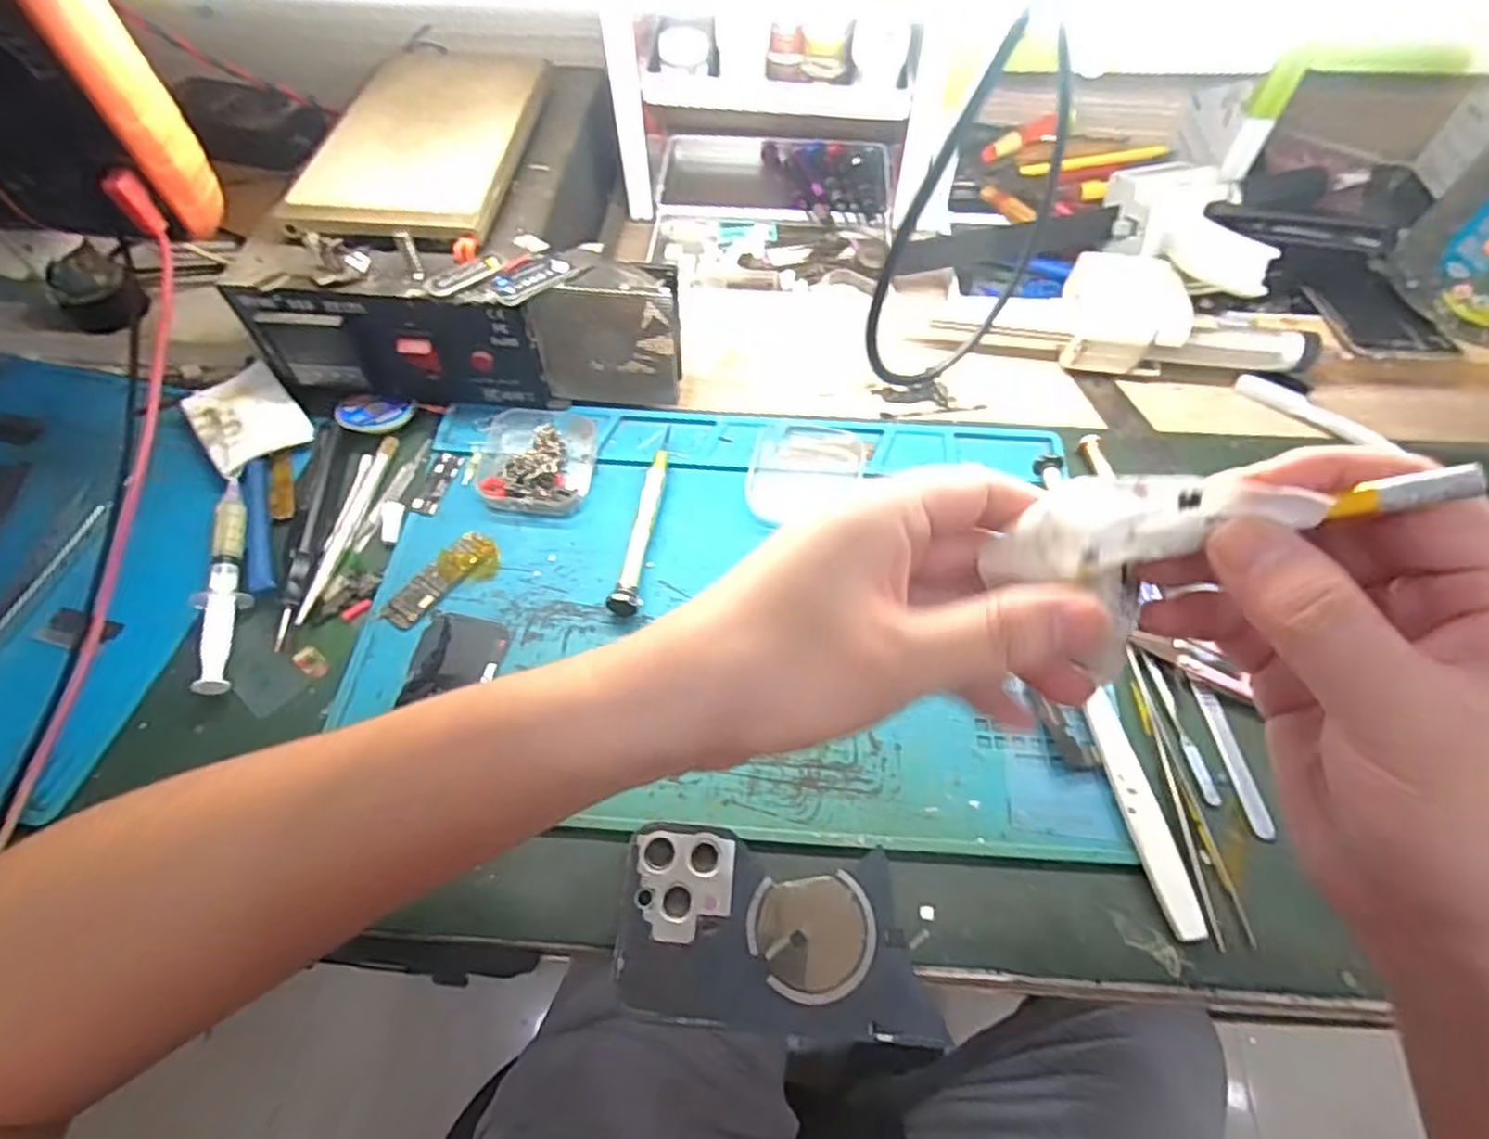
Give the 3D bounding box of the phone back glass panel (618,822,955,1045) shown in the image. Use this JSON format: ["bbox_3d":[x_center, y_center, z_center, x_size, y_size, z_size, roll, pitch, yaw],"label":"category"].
[{"bbox_3d":[0.013,0.149,0.293,0.125,0.007,0.071,5,59,4],"label":"phone back glass panel"}]

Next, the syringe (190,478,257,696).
[{"bbox_3d":[-0.274,0.004,0.371,0.020,0.011,0.127,-15,60,-8],"label":"syringe"}]

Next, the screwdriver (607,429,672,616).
[{"bbox_3d":[-0.053,-0.030,0.395,0.013,0.012,0.126,8,59,5],"label":"screwdriver"}]

